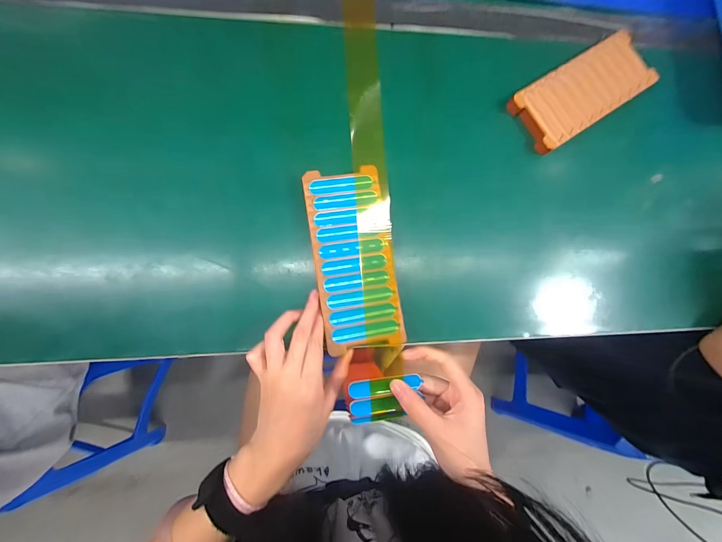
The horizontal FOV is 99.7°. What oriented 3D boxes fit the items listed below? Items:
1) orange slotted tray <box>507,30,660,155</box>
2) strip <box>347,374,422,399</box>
[{"bbox_3d":[0.253,-0.205,0.352,0.169,0.022,0.075,-33,87,-10],"label":"orange slotted tray"},{"bbox_3d":[0.020,0.097,0.258,0.060,0.004,0.015,-7,86,-7],"label":"strip"}]

